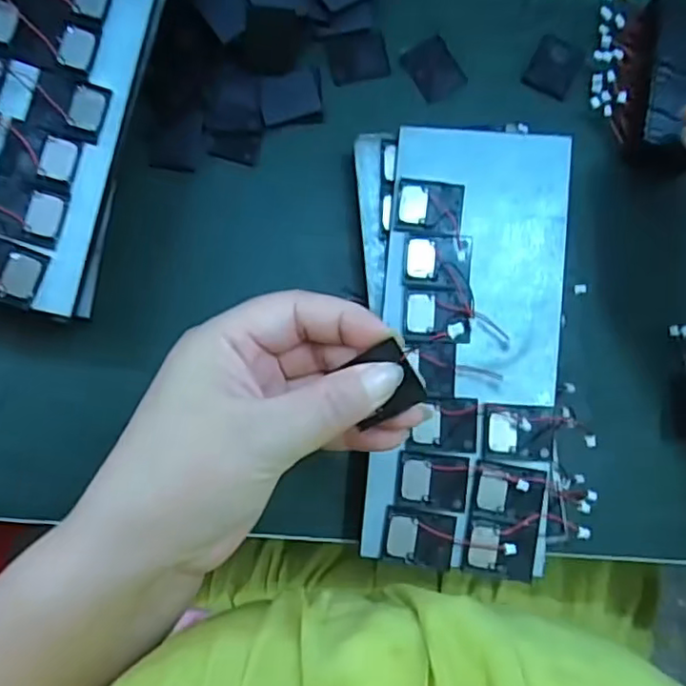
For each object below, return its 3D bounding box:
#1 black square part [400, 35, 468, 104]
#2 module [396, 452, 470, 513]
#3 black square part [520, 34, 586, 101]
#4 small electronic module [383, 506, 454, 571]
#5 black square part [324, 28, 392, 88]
[{"bbox_3d":[0.049,-0.146,0.333,0.025,0.004,0.030,-31,85,-5],"label":"black square part"},{"bbox_3d":[0.040,0.061,0.278,0.030,0.004,0.023,7,83,-1],"label":"module"},{"bbox_3d":[0.113,-0.148,0.335,0.026,0.004,0.032,28,83,2],"label":"black square part"},{"bbox_3d":[0.034,0.086,0.275,0.030,0.004,0.023,8,82,-1],"label":"small electronic module"},{"bbox_3d":[0.008,-0.152,0.331,0.031,0.004,0.027,-14,83,-3],"label":"black square part"}]

